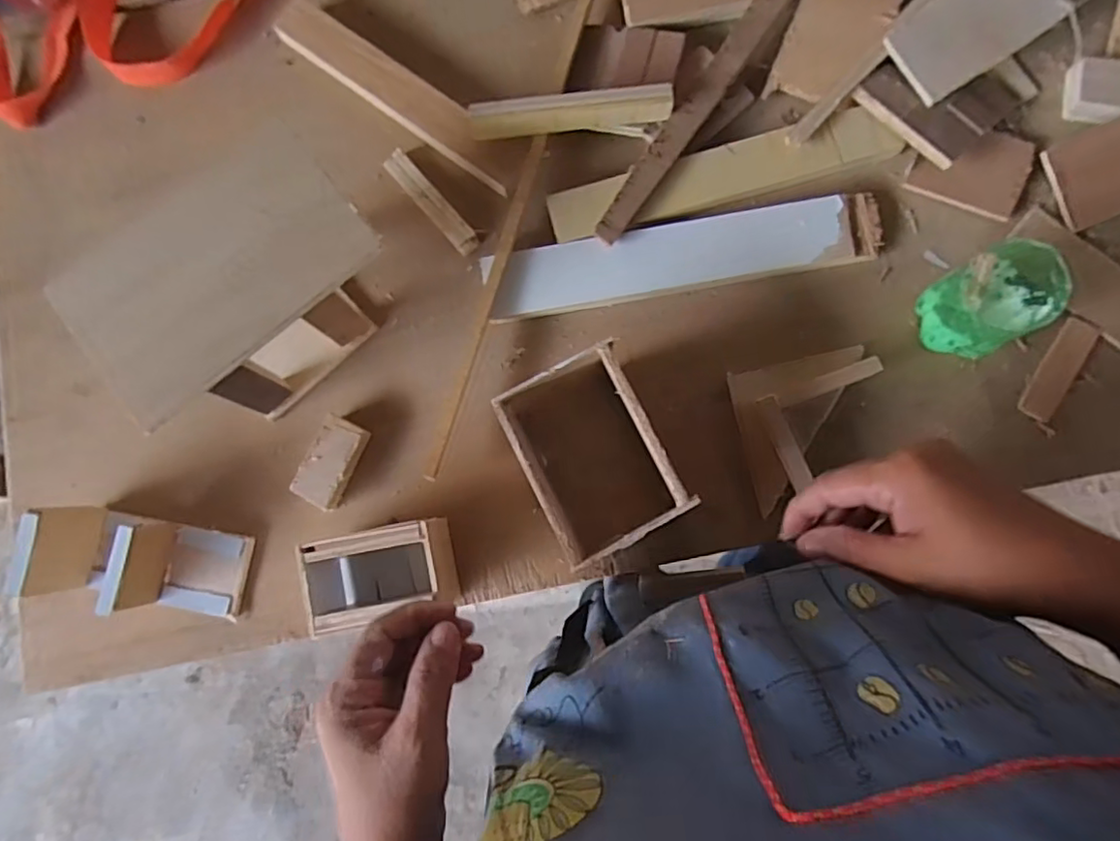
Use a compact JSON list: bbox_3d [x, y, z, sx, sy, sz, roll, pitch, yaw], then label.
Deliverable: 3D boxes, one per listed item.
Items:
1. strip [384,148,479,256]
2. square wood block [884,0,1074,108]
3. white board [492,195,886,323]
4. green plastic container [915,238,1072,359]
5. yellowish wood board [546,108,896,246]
[{"bbox_3d":[-0.097,-0.165,0.464,0.017,0.009,0.099,-40,79,-3],"label":"strip"},{"bbox_3d":[0.292,-0.279,0.427,0.126,0.007,0.062,-33,79,-2],"label":"square wood block"},{"bbox_3d":[0.087,-0.117,0.439,0.274,0.016,0.051,-9,80,3],"label":"white board"},{"bbox_3d":[0.268,-0.074,0.392,0.063,0.071,0.060,-31,84,2],"label":"green plastic container"},{"bbox_3d":[0.115,-0.177,0.441,0.247,0.015,0.042,-16,79,2],"label":"yellowish wood board"}]

